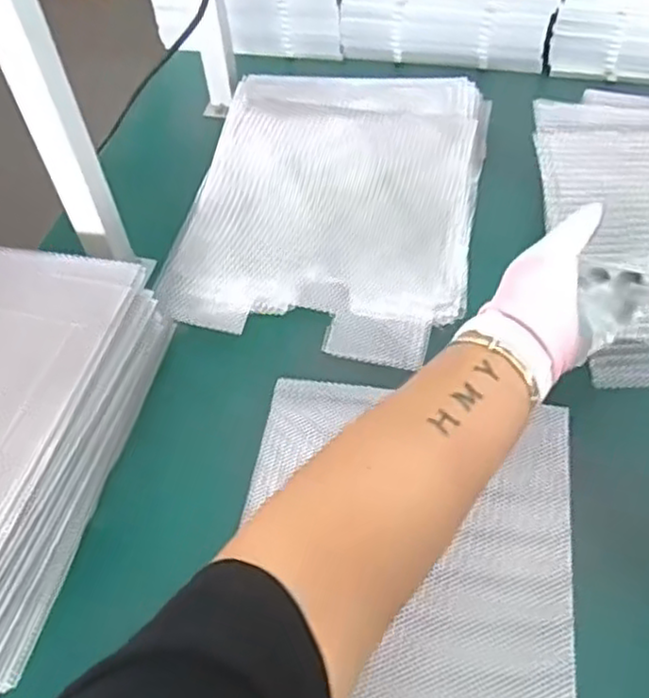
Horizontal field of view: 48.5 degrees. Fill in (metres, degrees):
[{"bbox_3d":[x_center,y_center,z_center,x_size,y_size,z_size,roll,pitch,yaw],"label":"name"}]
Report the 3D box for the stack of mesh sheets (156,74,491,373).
[{"bbox_3d":[0.014,-0.160,0.735,0.277,0.040,0.384,7,54,10],"label":"stack of mesh sheets"}]

